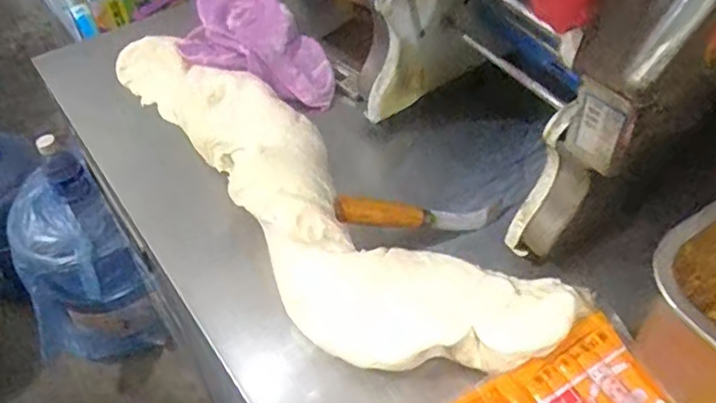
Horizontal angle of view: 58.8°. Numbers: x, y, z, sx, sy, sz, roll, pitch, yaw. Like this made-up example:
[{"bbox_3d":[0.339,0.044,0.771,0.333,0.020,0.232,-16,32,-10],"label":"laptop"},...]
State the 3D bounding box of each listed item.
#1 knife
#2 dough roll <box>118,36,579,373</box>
[{"bbox_3d":[0.057,0.014,0.615,0.166,0.023,0.018,6,46,-27],"label":"knife"},{"bbox_3d":[-0.075,-0.024,0.633,0.169,0.070,0.582,-35,59,-26],"label":"dough roll"}]

